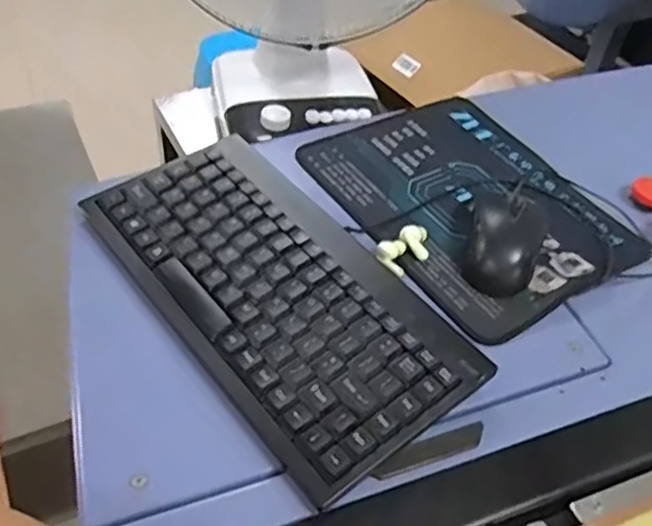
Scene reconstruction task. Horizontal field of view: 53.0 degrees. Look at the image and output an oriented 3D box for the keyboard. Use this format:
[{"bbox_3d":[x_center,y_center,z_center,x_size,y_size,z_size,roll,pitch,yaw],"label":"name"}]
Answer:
[{"bbox_3d":[-0.039,0.016,0.462,0.147,0.026,0.290,-29,58,-29],"label":"keyboard"}]

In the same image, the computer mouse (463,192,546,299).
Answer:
[{"bbox_3d":[0.141,-0.021,0.516,0.056,0.036,0.095,19,49,10],"label":"computer mouse"}]

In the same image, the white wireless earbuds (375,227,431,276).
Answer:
[{"bbox_3d":[0.062,-0.011,0.512,0.049,0.013,0.030,-31,59,-30],"label":"white wireless earbuds"}]

